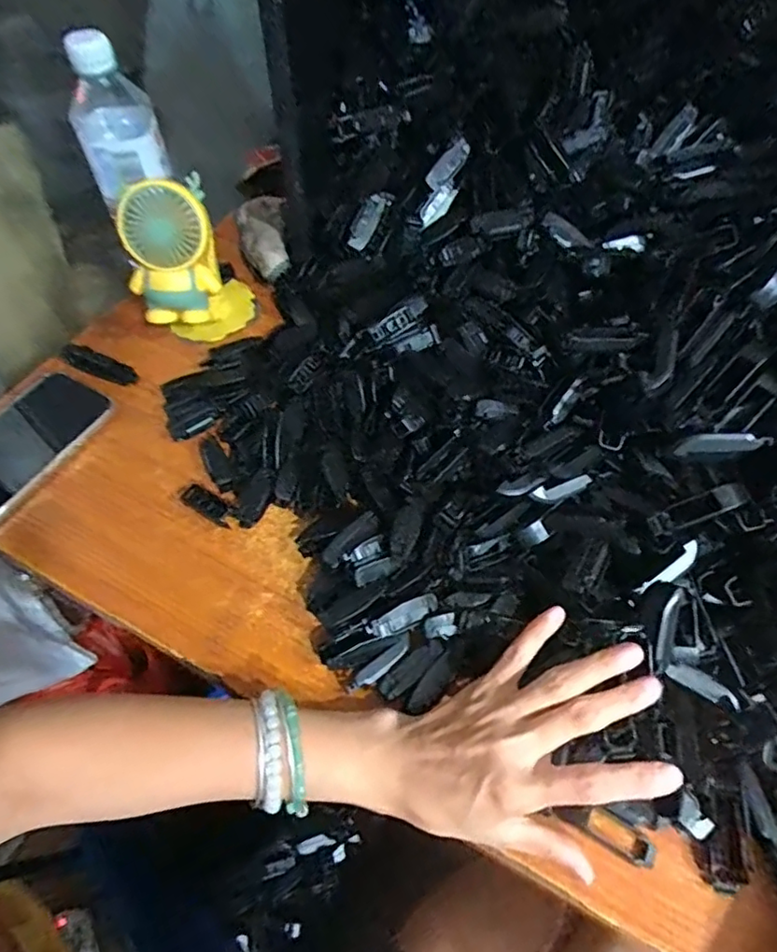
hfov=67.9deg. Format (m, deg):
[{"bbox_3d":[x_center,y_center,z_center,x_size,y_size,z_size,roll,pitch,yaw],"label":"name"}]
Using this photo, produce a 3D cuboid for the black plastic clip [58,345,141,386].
[{"bbox_3d":[-0.265,-0.102,0.522,0.077,0.013,0.025,23,59,15],"label":"black plastic clip"}]

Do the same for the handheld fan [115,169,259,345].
[{"bbox_3d":[-0.174,-0.183,0.507,0.091,0.161,0.105,-15,57,-10],"label":"handheld fan"}]

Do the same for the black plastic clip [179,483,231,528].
[{"bbox_3d":[-0.138,0.024,0.443,0.045,0.011,0.019,32,62,20],"label":"black plastic clip"}]

